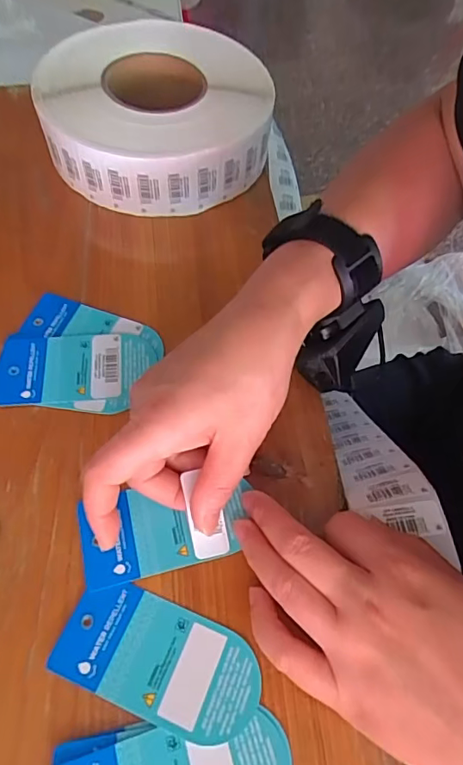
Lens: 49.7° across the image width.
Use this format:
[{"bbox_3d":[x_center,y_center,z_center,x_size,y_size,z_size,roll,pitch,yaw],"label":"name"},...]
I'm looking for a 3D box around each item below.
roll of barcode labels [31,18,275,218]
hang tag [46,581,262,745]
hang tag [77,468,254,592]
[{"bbox_3d":[-0.058,-0.212,0.399,0.168,0.060,0.171,2,59,-3],"label":"roll of barcode labels"},{"bbox_3d":[-0.033,0.126,0.230,0.091,0.004,0.046,21,60,9],"label":"hang tag"},{"bbox_3d":[-0.033,0.076,0.260,0.087,0.004,0.041,-11,60,-10],"label":"hang tag"}]

